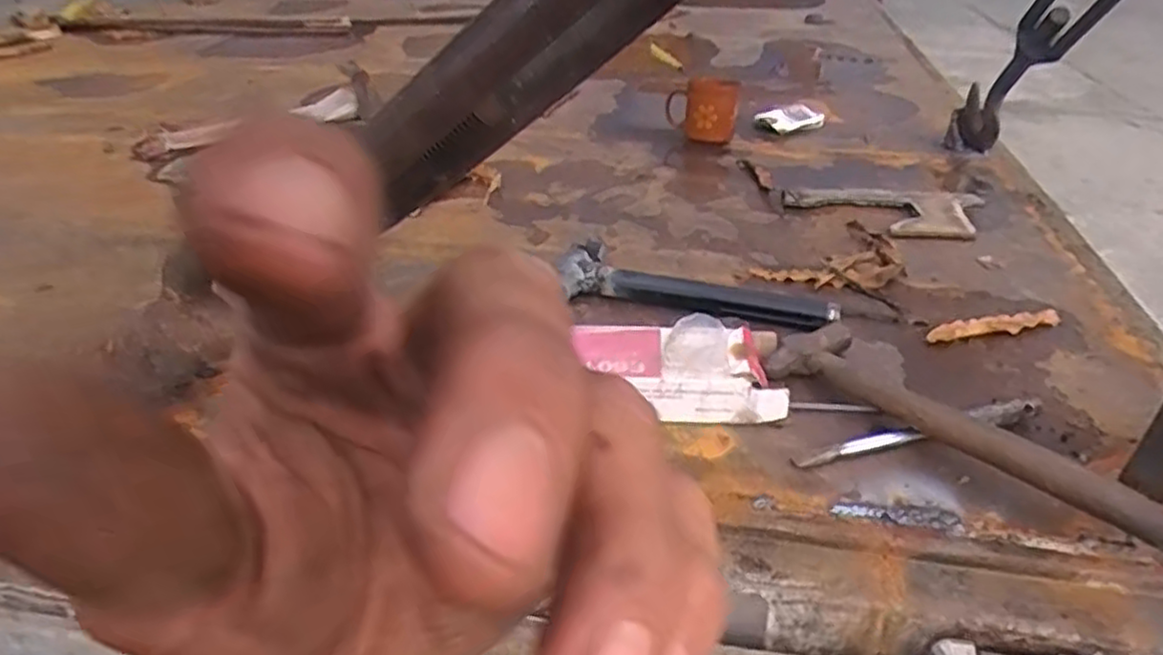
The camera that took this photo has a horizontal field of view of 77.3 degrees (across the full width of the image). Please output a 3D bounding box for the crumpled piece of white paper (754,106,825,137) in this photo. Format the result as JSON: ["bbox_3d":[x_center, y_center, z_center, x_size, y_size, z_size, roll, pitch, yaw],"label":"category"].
[{"bbox_3d":[0.313,-0.314,1.098,0.100,0.030,0.044,-5,34,-8],"label":"crumpled piece of white paper"}]

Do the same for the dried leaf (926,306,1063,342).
[{"bbox_3d":[0.372,-0.003,0.659,0.124,0.010,0.025,-4,34,-6],"label":"dried leaf"}]

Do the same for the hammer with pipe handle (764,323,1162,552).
[{"bbox_3d":[0.270,0.066,0.522,0.082,0.050,0.281,-27,42,-32],"label":"hammer with pipe handle"}]

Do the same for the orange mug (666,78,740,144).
[{"bbox_3d":[0.175,-0.314,1.046,0.095,0.093,0.069,0,34,0],"label":"orange mug"}]

